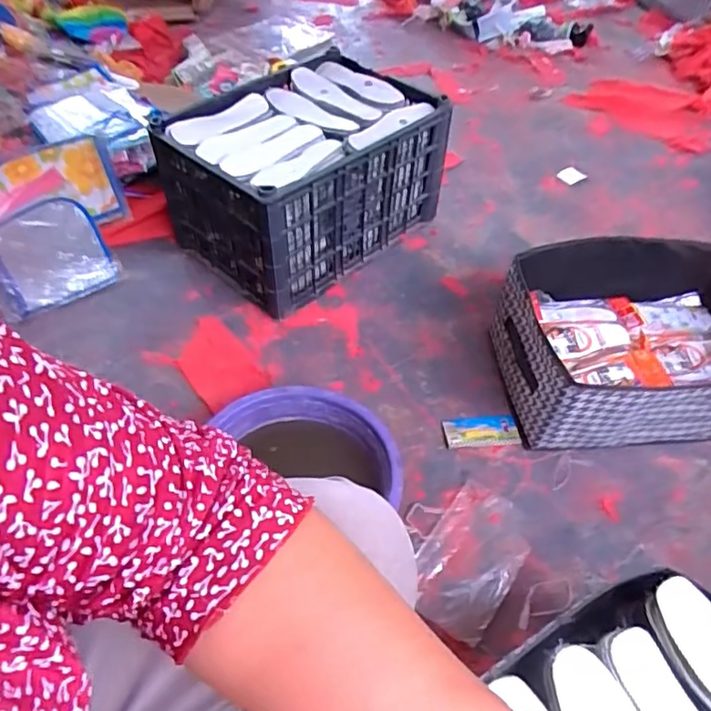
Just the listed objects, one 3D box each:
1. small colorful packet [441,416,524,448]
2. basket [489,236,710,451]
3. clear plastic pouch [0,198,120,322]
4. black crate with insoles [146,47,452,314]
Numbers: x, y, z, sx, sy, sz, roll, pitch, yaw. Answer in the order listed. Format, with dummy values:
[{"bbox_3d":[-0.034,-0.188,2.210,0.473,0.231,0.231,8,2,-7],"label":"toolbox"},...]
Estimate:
[{"bbox_3d":[0.208,0.126,0.961,0.121,0.013,0.055,-3,49,-2],"label":"small colorful packet"},{"bbox_3d":[0.486,-0.017,0.975,0.459,0.181,0.324,-2,49,-3],"label":"basket"},{"bbox_3d":[-0.666,-0.229,1.274,0.223,0.057,0.278,-21,53,-18],"label":"clear plastic pouch"},{"bbox_3d":[-0.100,-0.378,1.225,0.479,0.274,0.381,-36,57,-27],"label":"black crate with insoles"}]

